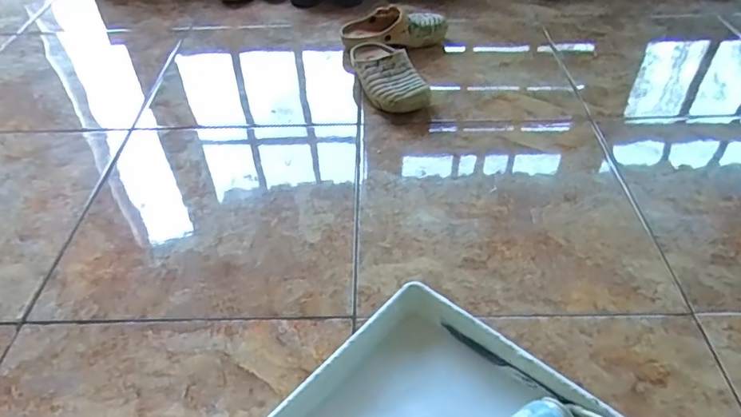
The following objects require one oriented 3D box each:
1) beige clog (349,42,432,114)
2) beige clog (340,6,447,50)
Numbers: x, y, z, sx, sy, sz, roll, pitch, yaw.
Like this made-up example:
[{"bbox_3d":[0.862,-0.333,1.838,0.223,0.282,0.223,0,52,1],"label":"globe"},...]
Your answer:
[{"bbox_3d":[0.025,-0.249,0.979,0.092,0.067,0.229,-16,46,-14],"label":"beige clog"},{"bbox_3d":[0.050,-0.369,1.095,0.217,0.074,0.119,2,44,4],"label":"beige clog"}]

